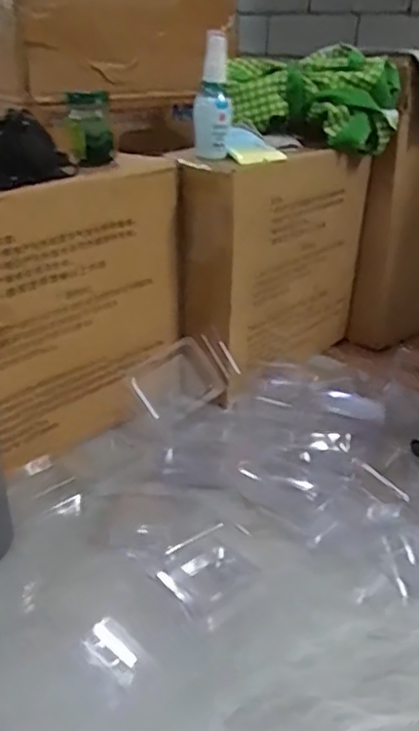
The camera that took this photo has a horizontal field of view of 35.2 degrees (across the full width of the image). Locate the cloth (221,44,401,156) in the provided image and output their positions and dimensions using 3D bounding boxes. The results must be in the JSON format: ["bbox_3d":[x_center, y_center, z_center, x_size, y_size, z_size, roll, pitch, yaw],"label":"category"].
[{"bbox_3d":[0.118,-0.315,0.785,0.206,0.095,0.094,3,26,3],"label":"cloth"}]

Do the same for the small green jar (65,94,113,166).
[{"bbox_3d":[-0.115,-0.229,0.639,0.039,0.063,0.034,-4,27,-10],"label":"small green jar"}]

